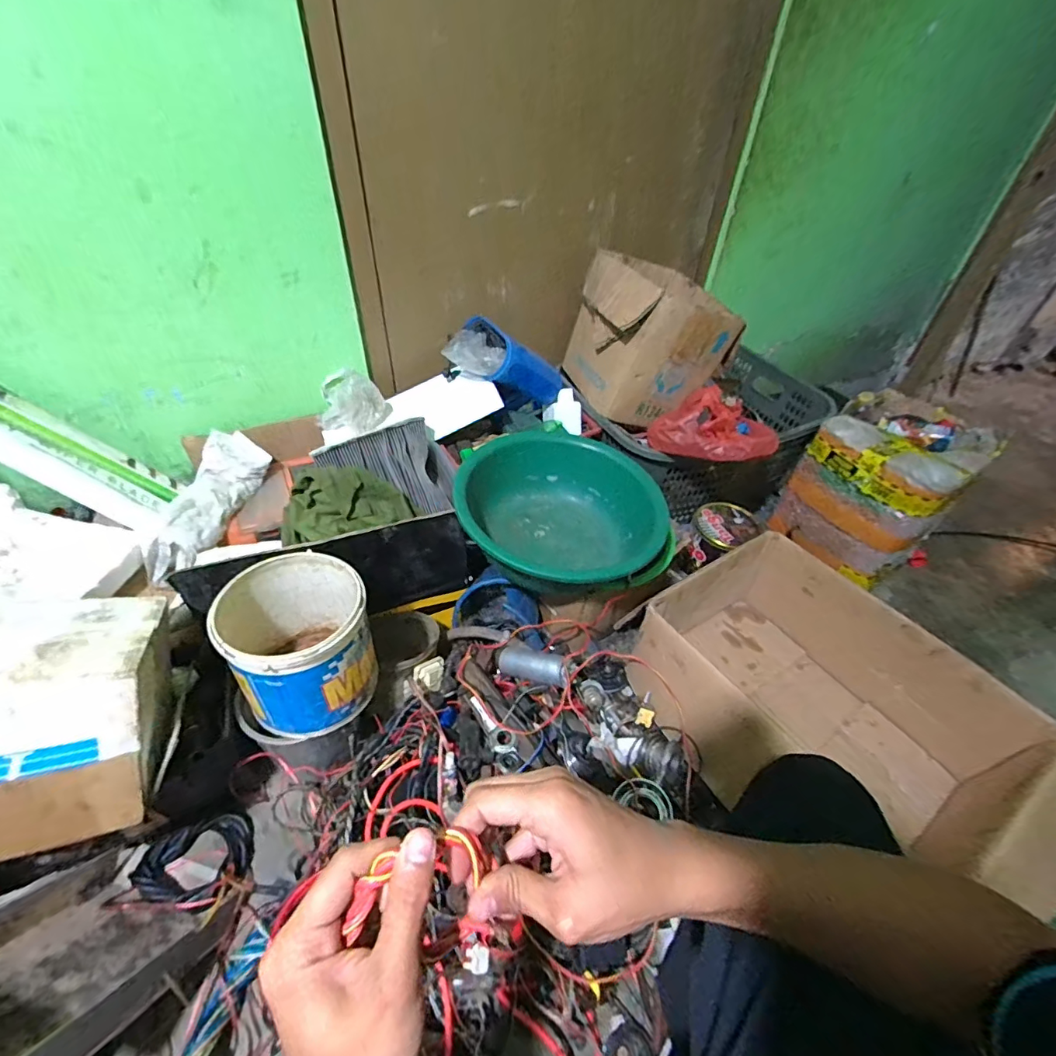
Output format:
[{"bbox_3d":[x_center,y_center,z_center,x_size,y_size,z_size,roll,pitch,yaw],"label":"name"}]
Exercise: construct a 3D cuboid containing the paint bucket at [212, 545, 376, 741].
[{"bbox_3d":[-0.310,0.160,0.688,0.171,0.185,0.185,2,45,-2],"label":"paint bucket"}]

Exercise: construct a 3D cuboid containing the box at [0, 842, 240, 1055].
[{"bbox_3d":[-0.518,0.480,0.551,0.229,0.329,0.061,10,80,9],"label":"box"}]

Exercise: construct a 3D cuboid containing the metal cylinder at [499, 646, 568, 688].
[{"bbox_3d":[0.009,0.233,0.839,0.145,0.042,0.053,0,35,41],"label":"metal cylinder"}]

